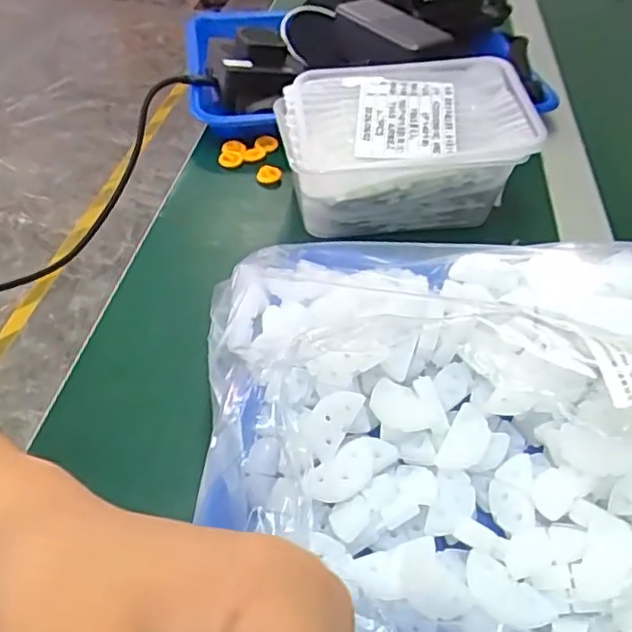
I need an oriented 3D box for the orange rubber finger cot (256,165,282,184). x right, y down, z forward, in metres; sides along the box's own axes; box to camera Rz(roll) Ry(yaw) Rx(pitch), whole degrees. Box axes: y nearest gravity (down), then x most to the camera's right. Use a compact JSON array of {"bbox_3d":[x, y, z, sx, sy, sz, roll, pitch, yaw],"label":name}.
[{"bbox_3d":[-0.039,-0.116,0.538,0.020,0.010,0.015,3,43,0],"label":"orange rubber finger cot"}]

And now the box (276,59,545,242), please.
[{"bbox_3d":[0.065,-0.128,0.493,0.177,0.076,0.120,-3,44,-8],"label":"box"}]

